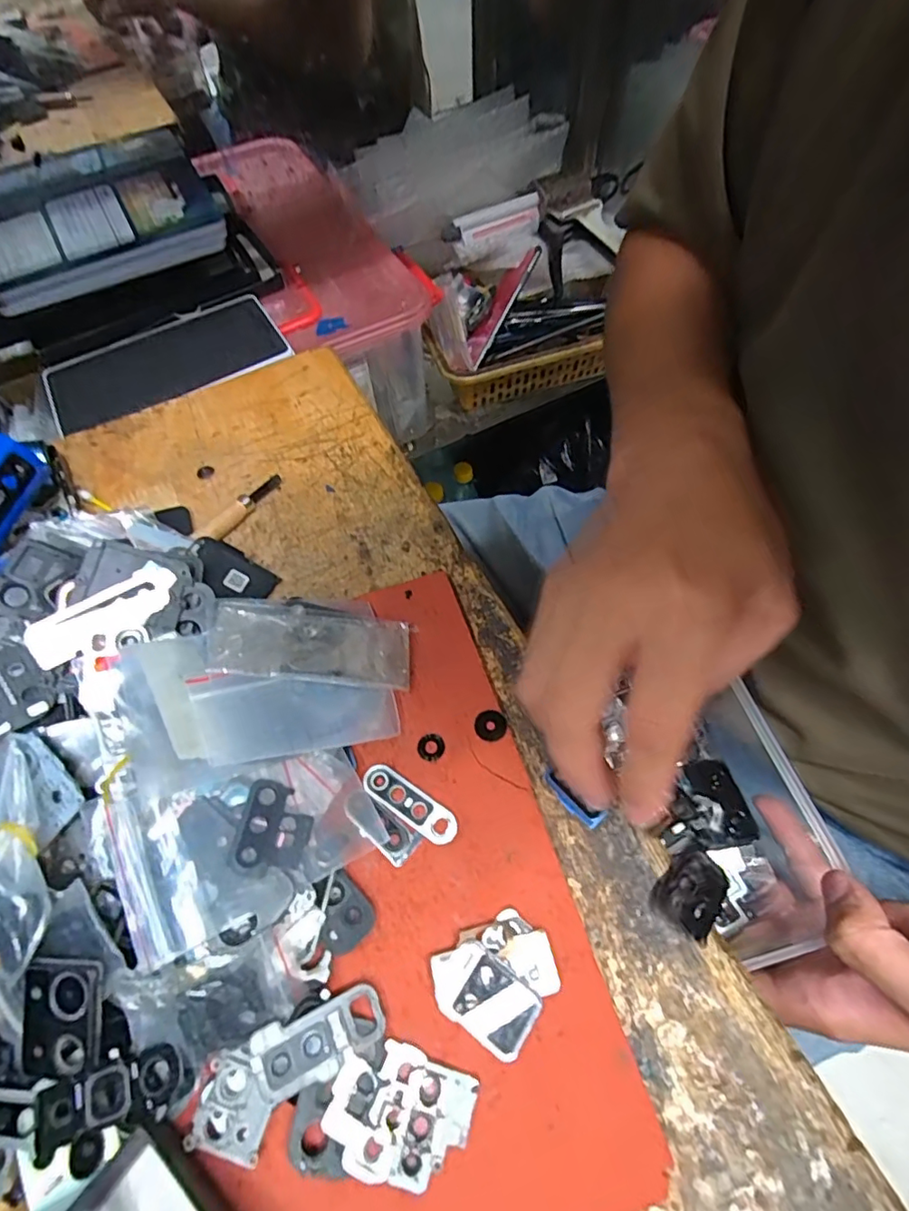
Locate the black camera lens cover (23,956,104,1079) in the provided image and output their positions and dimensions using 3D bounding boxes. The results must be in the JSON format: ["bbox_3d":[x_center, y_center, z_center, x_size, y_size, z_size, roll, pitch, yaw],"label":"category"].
[{"bbox_3d":[-0.135,0.141,0.191,0.028,0.006,0.036,-6,82,7],"label":"black camera lens cover"}]

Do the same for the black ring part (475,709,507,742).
[{"bbox_3d":[0.017,0.055,0.254,0.014,0.004,0.014,-1,59,2],"label":"black ring part"}]

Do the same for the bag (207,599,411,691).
[{"bbox_3d":[-0.064,0.016,0.255,0.088,0.008,0.038,9,54,-16],"label":"bag"}]

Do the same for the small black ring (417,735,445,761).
[{"bbox_3d":[-0.010,0.064,0.250,0.012,0.004,0.012,-1,59,2],"label":"small black ring"}]

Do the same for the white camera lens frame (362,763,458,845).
[{"bbox_3d":[-0.020,0.085,0.238,0.047,0.004,0.014,30,65,19],"label":"white camera lens frame"}]

